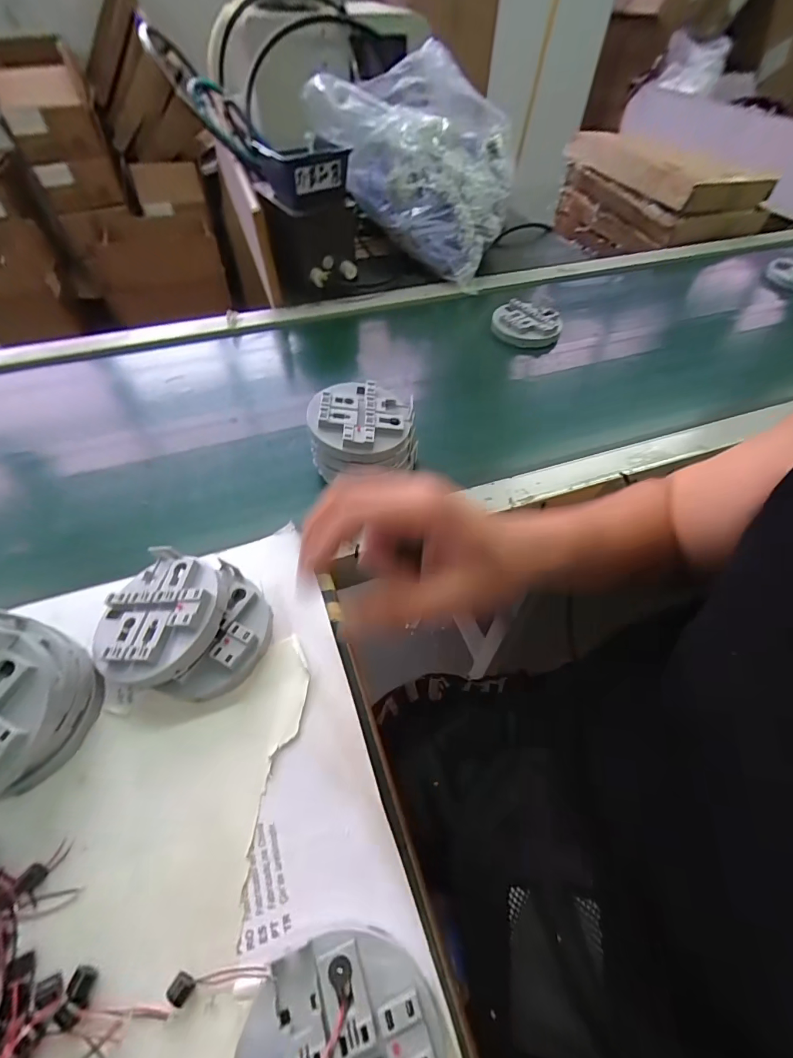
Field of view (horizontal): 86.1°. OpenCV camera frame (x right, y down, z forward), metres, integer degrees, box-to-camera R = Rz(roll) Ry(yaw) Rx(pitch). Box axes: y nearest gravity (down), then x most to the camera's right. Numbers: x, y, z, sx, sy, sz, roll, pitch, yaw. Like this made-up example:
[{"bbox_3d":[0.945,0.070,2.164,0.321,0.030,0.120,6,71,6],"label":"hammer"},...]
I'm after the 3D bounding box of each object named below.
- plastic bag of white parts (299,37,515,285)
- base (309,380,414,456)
[{"bbox_3d":[0.028,-0.620,0.737,0.327,0.224,0.315,7,54,3],"label":"plastic bag of white parts"},{"bbox_3d":[-0.035,-0.116,0.425,0.095,0.019,0.096,1,54,-1],"label":"base"}]

